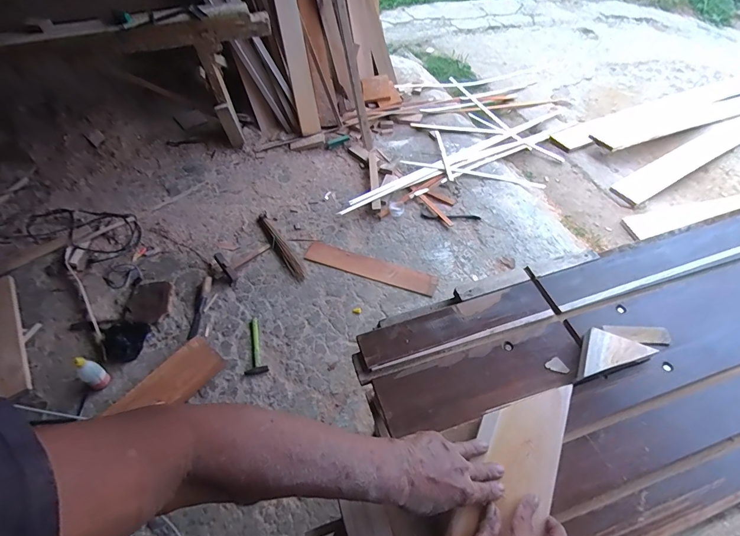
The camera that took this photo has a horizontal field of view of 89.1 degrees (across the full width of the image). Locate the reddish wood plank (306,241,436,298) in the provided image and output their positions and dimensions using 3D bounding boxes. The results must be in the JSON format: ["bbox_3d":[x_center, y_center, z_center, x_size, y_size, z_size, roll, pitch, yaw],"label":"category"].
[{"bbox_3d":[0.002,0.001,1.747,0.622,0.017,0.121,18,56,11],"label":"reddish wood plank"}]

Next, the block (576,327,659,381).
[{"bbox_3d":[0.372,0.130,0.598,0.127,0.030,0.066,-13,56,-10],"label":"block"}]

